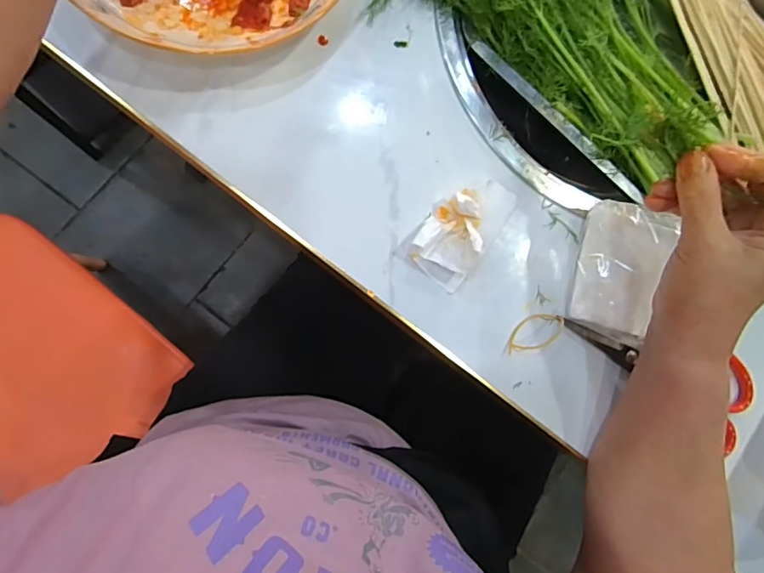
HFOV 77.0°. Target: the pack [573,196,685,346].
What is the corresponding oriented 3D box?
[{"bbox_3d":[0.196,-0.014,0.396,0.068,0.020,0.108,19,81,-7],"label":"pack"}]

